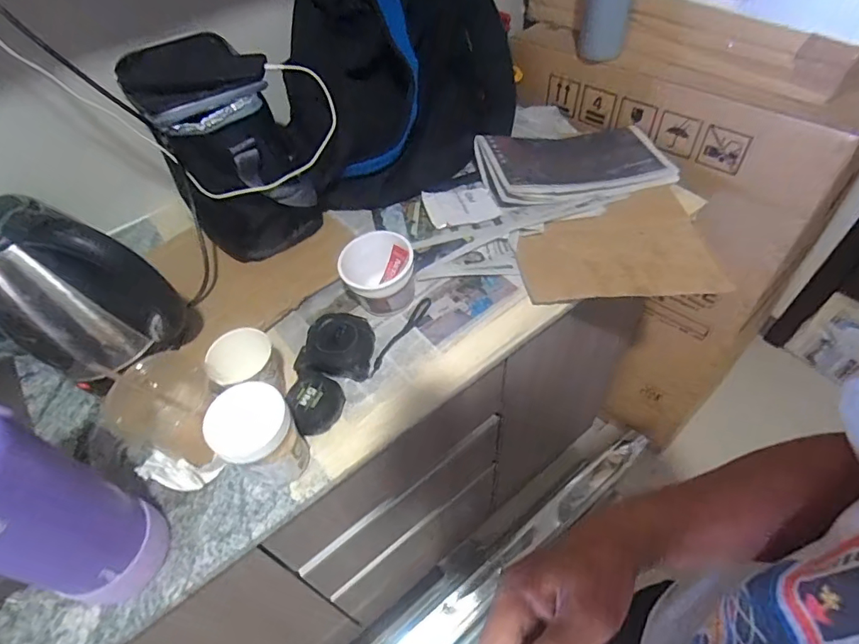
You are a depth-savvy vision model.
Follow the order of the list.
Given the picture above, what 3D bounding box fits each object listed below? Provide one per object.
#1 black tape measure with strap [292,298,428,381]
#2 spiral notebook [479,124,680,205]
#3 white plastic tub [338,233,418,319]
[{"bbox_3d":[-0.077,0.021,0.612,0.180,0.040,0.089,-17,53,-8],"label":"black tape measure with strap"},{"bbox_3d":[0.242,-0.274,0.808,0.327,0.074,0.176,-14,53,-7],"label":"spiral notebook"},{"bbox_3d":[-0.066,-0.058,0.632,0.090,0.068,0.085,-2,52,3],"label":"white plastic tub"}]

